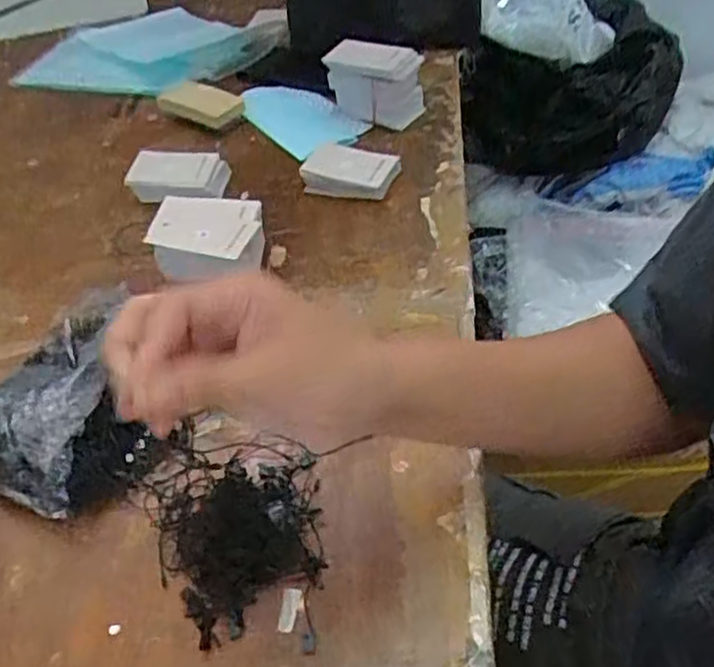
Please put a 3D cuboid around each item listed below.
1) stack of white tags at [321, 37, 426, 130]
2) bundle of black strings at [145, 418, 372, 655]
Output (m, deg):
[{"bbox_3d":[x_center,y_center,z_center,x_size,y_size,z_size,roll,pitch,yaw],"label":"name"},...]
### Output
[{"bbox_3d":[0.019,-0.269,0.779,0.095,0.069,0.054,21,52,25],"label":"stack of white tags"},{"bbox_3d":[-0.073,0.117,0.439,0.127,0.013,0.128,11,48,18],"label":"bundle of black strings"}]

